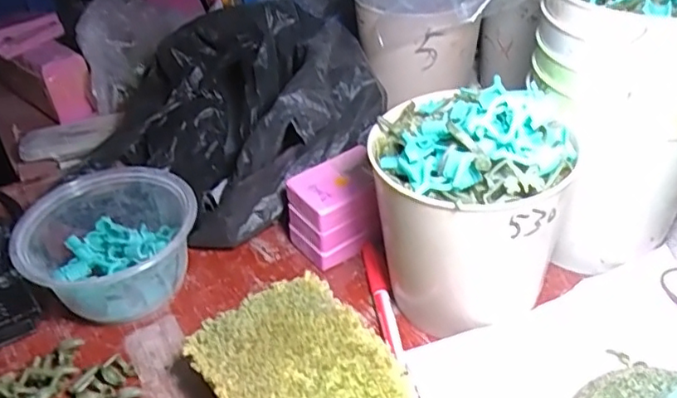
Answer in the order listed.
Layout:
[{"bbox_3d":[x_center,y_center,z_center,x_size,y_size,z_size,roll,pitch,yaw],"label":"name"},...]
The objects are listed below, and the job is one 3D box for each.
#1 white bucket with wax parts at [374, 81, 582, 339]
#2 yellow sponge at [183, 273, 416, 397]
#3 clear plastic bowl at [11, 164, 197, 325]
[{"bbox_3d":[0.072,0.007,0.354,0.110,0.141,0.108,-3,39,2],"label":"white bucket with wax parts"},{"bbox_3d":[-0.021,0.107,0.327,0.098,0.043,0.138,-23,42,-21],"label":"yellow sponge"},{"bbox_3d":[-0.151,0.036,0.412,0.110,0.067,0.111,-3,39,2],"label":"clear plastic bowl"}]

